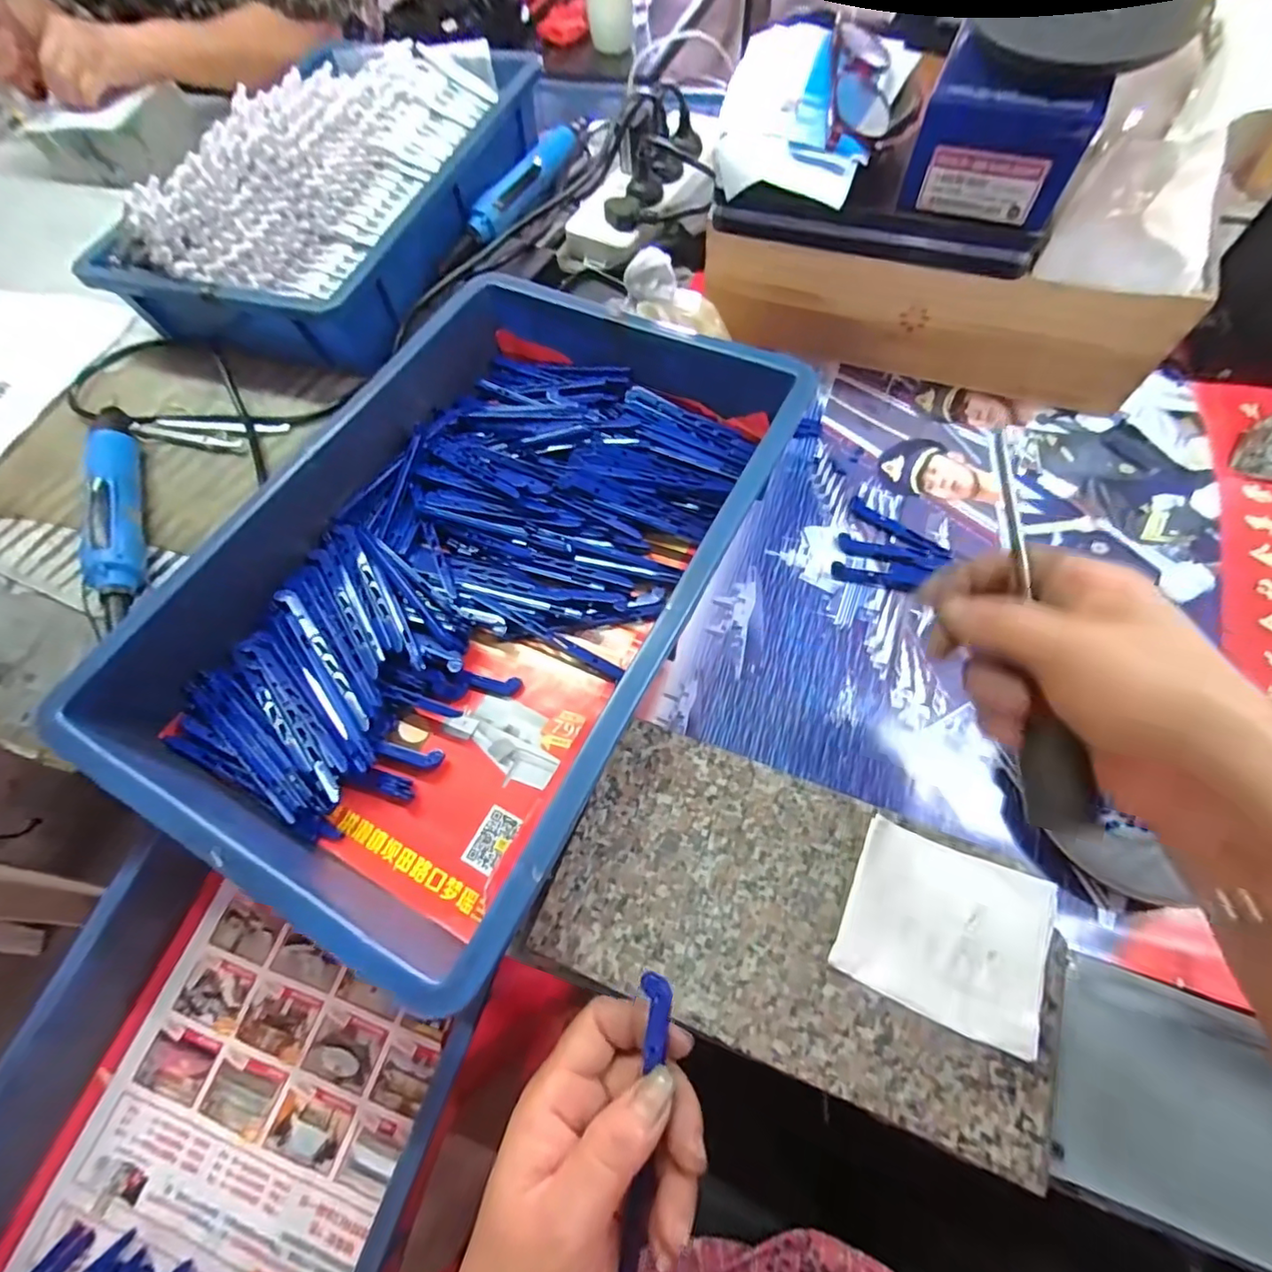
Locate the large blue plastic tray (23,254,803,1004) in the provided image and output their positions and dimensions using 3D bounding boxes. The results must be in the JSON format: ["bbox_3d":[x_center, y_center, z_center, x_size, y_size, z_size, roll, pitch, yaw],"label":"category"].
[{"bbox_3d":[-0.096,-0.054,0.370,0.285,0.072,0.425,24,69,15],"label":"large blue plastic tray"}]

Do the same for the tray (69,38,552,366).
[{"bbox_3d":[-0.282,-0.456,0.573,0.268,0.130,0.432,19,67,13],"label":"tray"}]

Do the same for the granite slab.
[{"bbox_3d":[0.082,0.144,0.292,0.239,0.024,0.129,18,68,12],"label":"granite slab"}]

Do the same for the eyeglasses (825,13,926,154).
[{"bbox_3d":[0.154,-0.357,0.367,0.056,0.029,0.116,7,66,7],"label":"eyeglasses"}]

